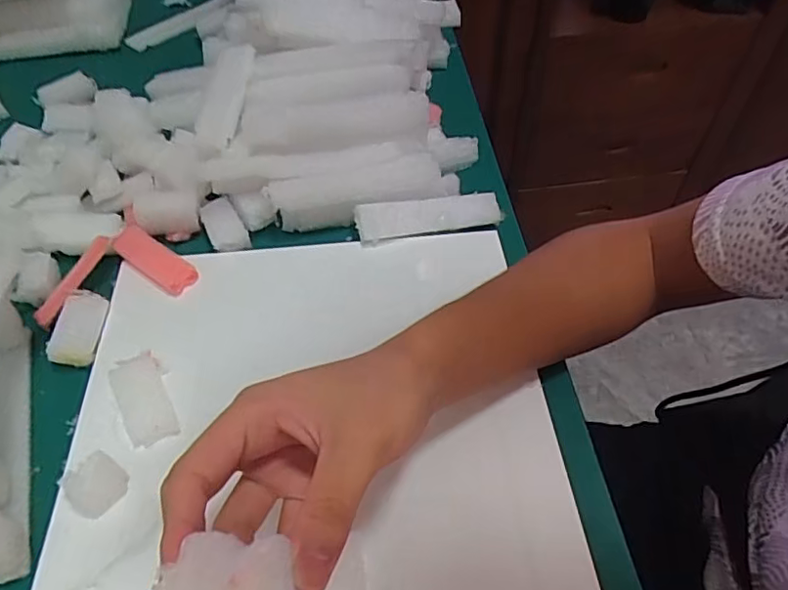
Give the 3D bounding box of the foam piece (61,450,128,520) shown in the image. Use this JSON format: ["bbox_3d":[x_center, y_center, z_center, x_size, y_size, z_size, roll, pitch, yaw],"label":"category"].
[{"bbox_3d":[-0.172,0.109,0.326,0.025,0.021,0.030,28,57,21],"label":"foam piece"}]

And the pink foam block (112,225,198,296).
[{"bbox_3d":[-0.187,-0.029,0.442,0.081,0.011,0.028,33,59,24],"label":"pink foam block"}]

